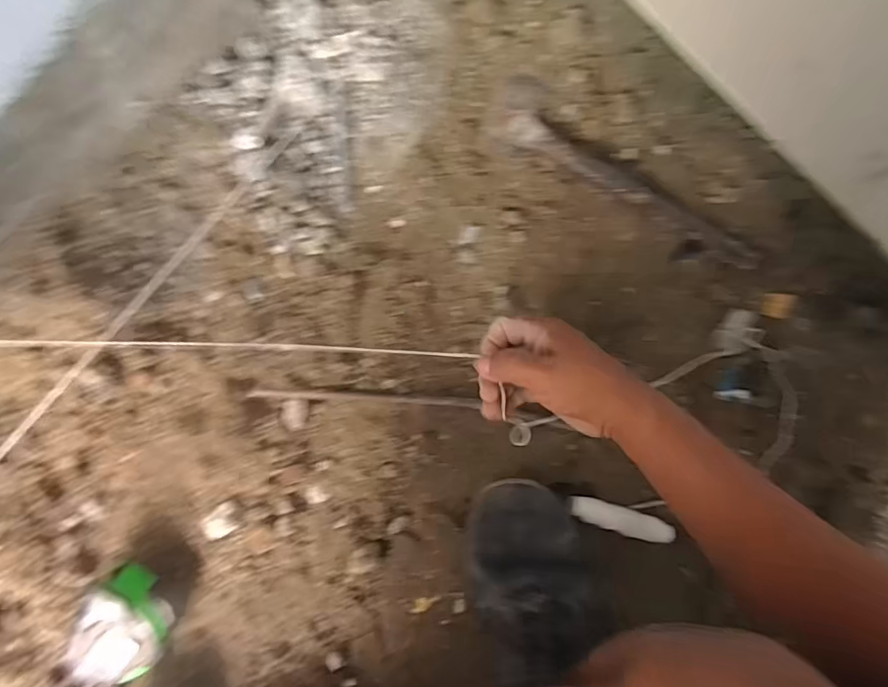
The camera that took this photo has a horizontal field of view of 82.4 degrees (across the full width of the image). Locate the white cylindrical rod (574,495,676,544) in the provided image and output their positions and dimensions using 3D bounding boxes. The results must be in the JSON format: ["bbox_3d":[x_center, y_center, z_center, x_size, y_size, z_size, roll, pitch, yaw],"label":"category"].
[{"bbox_3d":[0.167,0.167,0.482,0.095,0.027,0.024,15,91,-4],"label":"white cylindrical rod"}]

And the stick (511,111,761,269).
[{"bbox_3d":[0.176,-0.140,0.467,0.255,0.020,0.032,27,90,-5],"label":"stick"}]

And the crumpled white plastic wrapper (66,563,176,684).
[{"bbox_3d":[-0.275,0.245,0.444,0.065,0.049,0.091,22,91,-4],"label":"crumpled white plastic wrapper"}]

